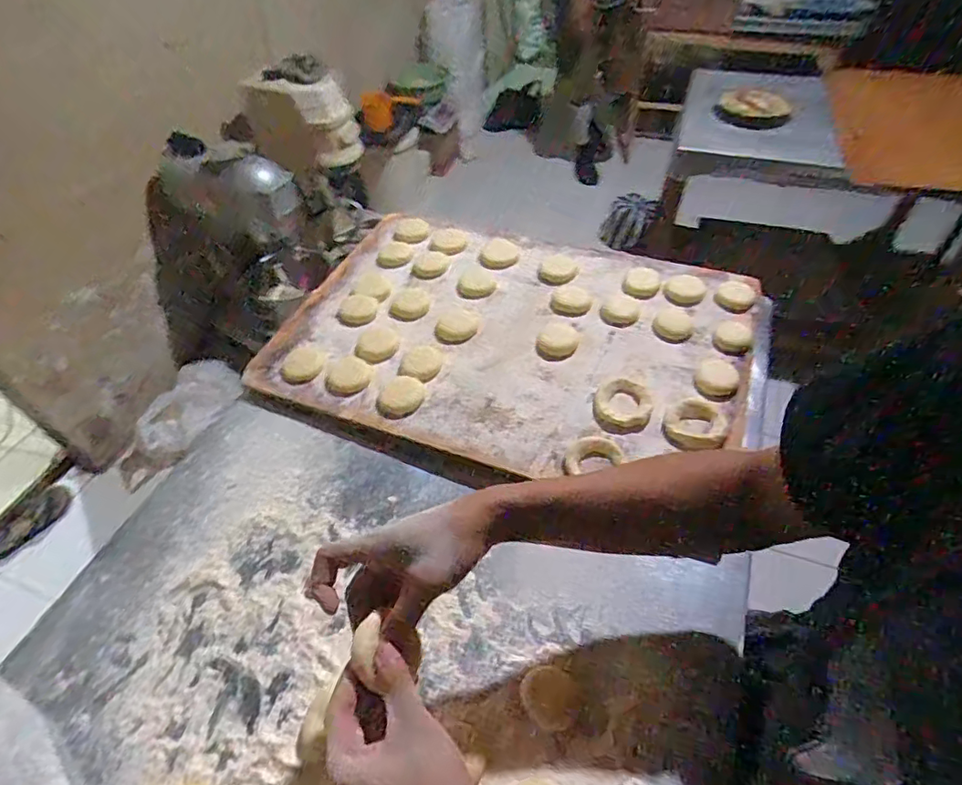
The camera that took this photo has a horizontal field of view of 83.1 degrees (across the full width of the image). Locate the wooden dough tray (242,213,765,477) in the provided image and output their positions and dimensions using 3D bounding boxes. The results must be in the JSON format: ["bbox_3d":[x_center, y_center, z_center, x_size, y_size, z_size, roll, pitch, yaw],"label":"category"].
[{"bbox_3d":[0.043,-0.087,0.744,0.597,0.029,0.408,16,53,13],"label":"wooden dough tray"}]

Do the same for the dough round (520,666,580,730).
[{"bbox_3d":[0.060,0.269,0.482,0.050,0.004,0.047,0,51,1],"label":"dough round"}]

